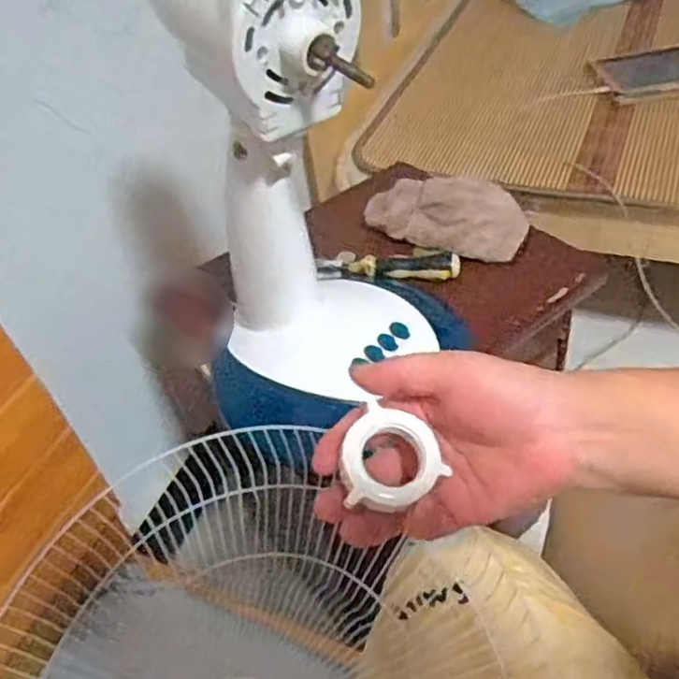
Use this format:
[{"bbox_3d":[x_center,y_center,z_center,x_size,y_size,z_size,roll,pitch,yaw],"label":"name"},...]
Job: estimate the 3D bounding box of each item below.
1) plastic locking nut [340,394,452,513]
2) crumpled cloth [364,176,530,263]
[{"bbox_3d":[0.025,0.061,0.349,0.046,0.015,0.048,31,69,6],"label":"plastic locking nut"},{"bbox_3d":[0.120,-0.149,0.789,0.177,0.052,0.102,17,50,25],"label":"crumpled cloth"}]

